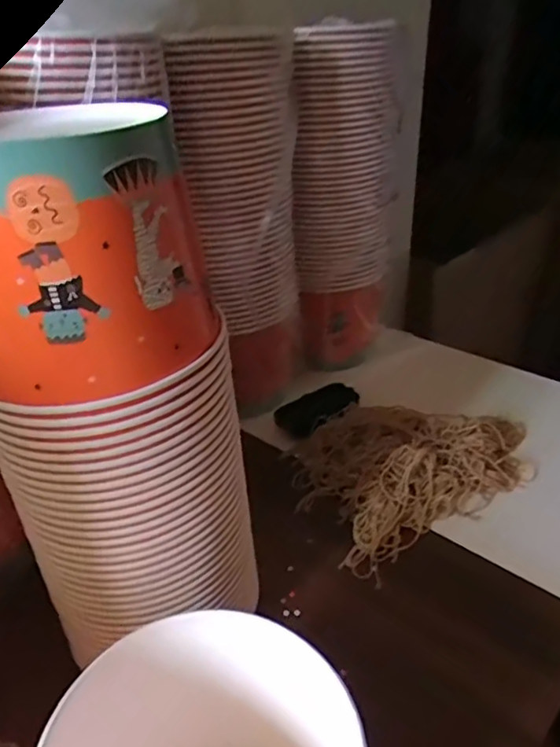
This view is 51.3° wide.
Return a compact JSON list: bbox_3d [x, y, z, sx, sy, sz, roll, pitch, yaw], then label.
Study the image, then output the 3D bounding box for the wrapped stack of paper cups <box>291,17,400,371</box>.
[{"bbox_3d":[0.088,-0.199,0.740,0.120,0.403,0.116,3,33,9],"label":"wrapped stack of paper cups"}]

